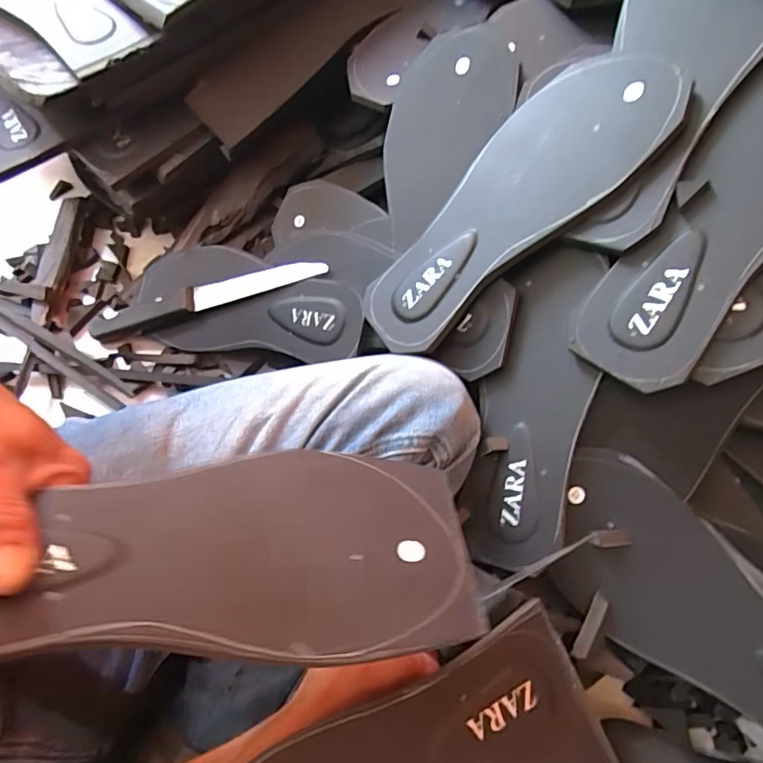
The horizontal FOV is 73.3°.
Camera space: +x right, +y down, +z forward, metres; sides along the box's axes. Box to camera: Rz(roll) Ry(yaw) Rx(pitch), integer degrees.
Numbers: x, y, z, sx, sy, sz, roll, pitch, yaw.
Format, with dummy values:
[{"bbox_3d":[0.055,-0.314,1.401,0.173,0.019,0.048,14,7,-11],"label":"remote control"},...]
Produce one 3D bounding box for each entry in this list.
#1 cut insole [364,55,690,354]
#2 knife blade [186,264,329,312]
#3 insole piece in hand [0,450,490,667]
[{"bbox_3d":[0.084,-0.124,0.368,0.247,0.019,0.091,-41,70,19],"label":"cut insole"},{"bbox_3d":[-0.117,-0.088,0.470,0.147,0.005,0.022,-7,97,19],"label":"knife blade"},{"bbox_3d":[-0.083,0.077,0.235,0.253,0.015,0.097,2,52,-15],"label":"insole piece in hand"}]

